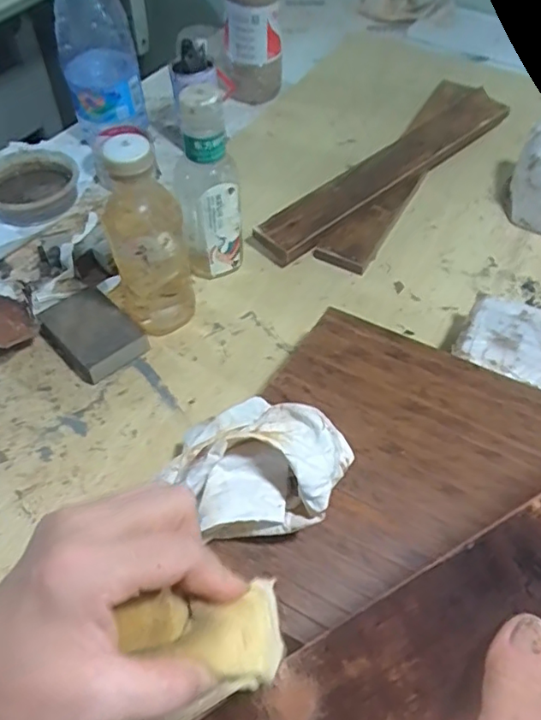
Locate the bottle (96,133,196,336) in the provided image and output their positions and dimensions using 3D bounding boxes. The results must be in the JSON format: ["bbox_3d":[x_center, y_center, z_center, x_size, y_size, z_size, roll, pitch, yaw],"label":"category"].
[{"bbox_3d":[-0.121,-0.115,0.541,0.079,0.212,0.080,-13,54,-11],"label":"bottle"}]

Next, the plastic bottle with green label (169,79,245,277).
[{"bbox_3d":[-0.065,-0.176,0.593,0.064,0.208,0.060,-5,53,-5],"label":"plastic bottle with green label"}]

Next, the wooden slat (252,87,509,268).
[{"bbox_3d":[0.158,-0.251,0.746,0.432,0.022,0.063,-38,66,-24],"label":"wooden slat"}]

